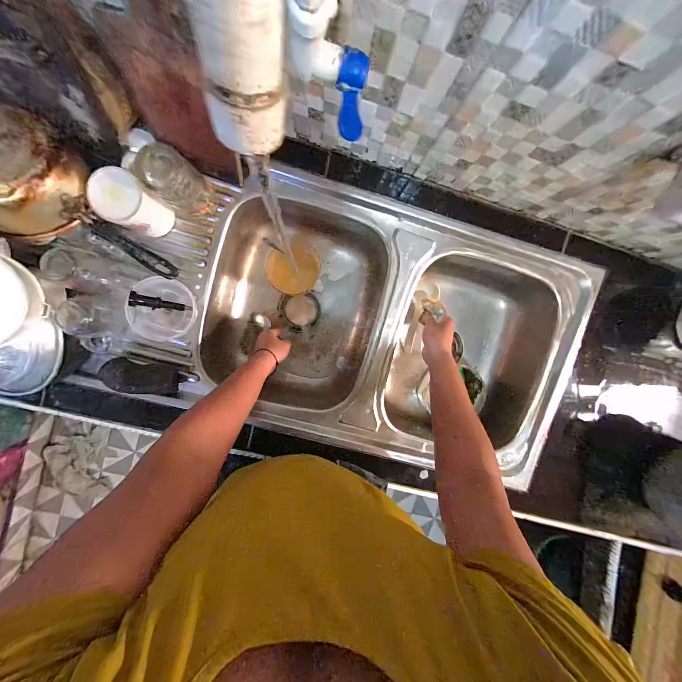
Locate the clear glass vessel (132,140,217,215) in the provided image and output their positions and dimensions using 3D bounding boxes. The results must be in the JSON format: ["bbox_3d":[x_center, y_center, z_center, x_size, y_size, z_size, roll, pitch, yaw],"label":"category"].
[{"bbox_3d":[-0.263,-0.256,0.474,0.066,0.133,0.073,32,92,-8],"label":"clear glass vessel"}]

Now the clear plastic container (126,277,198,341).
[{"bbox_3d":[-0.329,-0.055,0.529,0.101,0.051,0.115,25,93,-7],"label":"clear plastic container"}]

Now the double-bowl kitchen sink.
[{"bbox_3d":[0.065,-0.028,0.656,0.831,0.196,0.492,15,94,-7],"label":"double-bowl kitchen sink"}]

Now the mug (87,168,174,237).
[{"bbox_3d":[-0.343,-0.223,0.476,0.075,0.105,0.074,-1,96,-5],"label":"mug"}]

